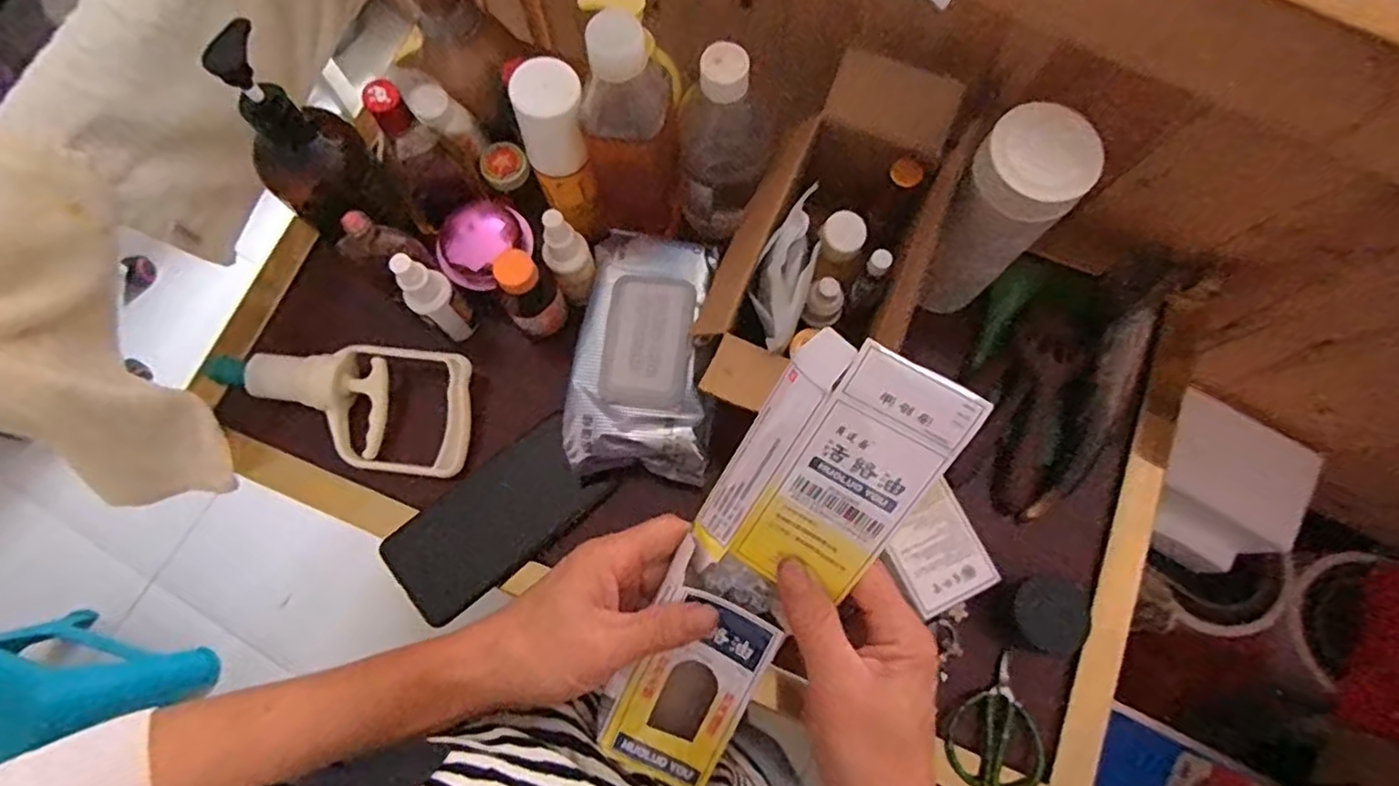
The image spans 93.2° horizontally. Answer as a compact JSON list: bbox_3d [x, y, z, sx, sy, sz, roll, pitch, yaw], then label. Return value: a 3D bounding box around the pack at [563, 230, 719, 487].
[{"bbox_3d":[-0.045,-0.032,0.499,0.099,0.041,0.187,3,75,1],"label":"pack"}]

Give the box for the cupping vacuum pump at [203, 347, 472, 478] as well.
[{"bbox_3d":[-0.268,0.009,0.516,0.178,0.032,0.096,7,75,2],"label":"cupping vacuum pump"}]

